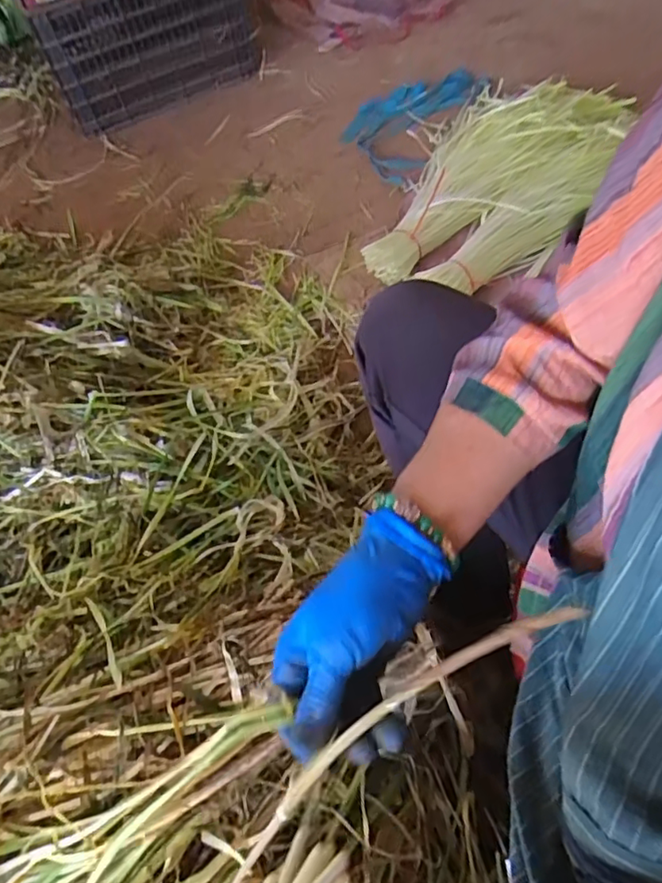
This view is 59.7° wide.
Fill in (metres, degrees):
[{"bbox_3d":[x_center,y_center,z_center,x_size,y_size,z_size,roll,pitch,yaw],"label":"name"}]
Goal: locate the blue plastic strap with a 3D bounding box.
[{"bbox_3d":[0.186,-0.764,1.348,0.234,0.027,0.437,25,66,21],"label":"blue plastic strap"}]

